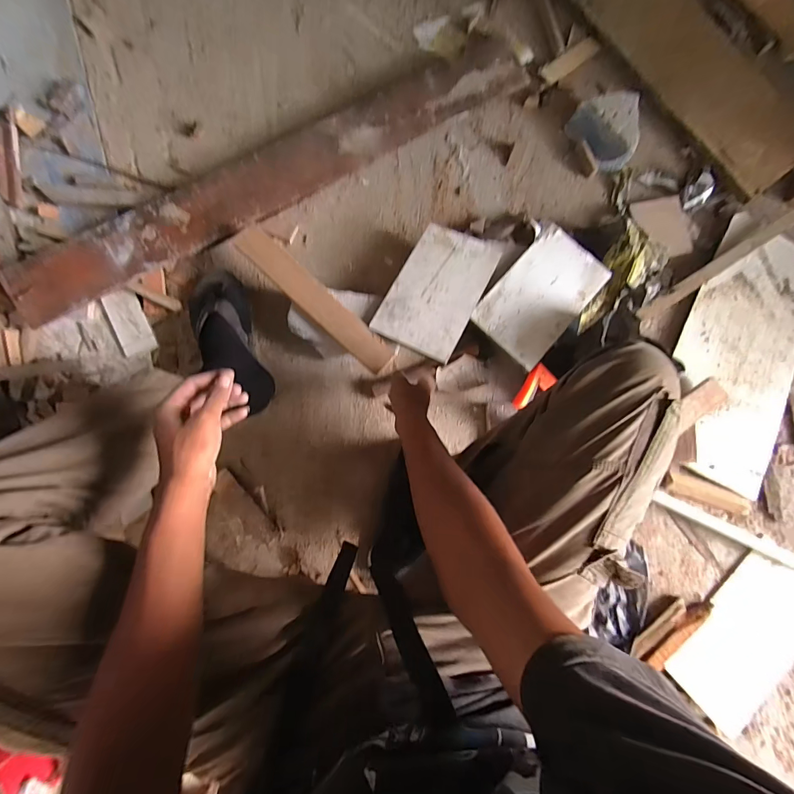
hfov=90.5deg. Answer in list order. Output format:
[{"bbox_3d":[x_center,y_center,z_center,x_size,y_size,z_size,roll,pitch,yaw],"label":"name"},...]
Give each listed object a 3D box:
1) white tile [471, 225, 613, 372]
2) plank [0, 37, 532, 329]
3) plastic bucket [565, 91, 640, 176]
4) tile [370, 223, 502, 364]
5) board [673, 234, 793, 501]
[{"bbox_3d":[0.266,-0.187,0.721,0.145,0.011,0.254,41,81,1],"label":"white tile"},{"bbox_3d":[-0.210,-0.449,0.759,1.090,0.039,0.159,-32,86,-10],"label":"plank"},{"bbox_3d":[0.444,-0.552,0.822,0.116,0.066,0.143,-24,86,-7],"label":"plastic bucket"},{"bbox_3d":[0.076,-0.195,0.706,0.147,0.011,0.251,27,75,6],"label":"tile"},{"bbox_3d":[0.719,-0.093,0.812,0.249,0.023,0.534,24,82,-2],"label":"board"}]

